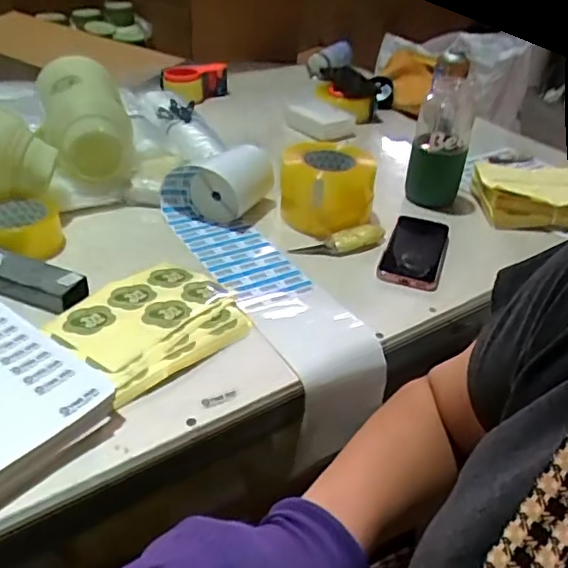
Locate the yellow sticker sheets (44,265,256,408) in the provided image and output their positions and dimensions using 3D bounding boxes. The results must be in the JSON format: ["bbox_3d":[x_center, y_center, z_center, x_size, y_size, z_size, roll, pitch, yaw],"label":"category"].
[{"bbox_3d":[-0.149,0.037,0.655,0.174,0.020,0.195,30,42,32],"label":"yellow sticker sheets"}]

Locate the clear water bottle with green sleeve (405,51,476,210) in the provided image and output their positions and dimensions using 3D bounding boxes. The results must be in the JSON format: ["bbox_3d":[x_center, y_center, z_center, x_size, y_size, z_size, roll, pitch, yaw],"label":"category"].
[{"bbox_3d":[0.246,-0.227,0.898,0.091,0.203,0.071,-1,35,-7],"label":"clear water bottle with green sleeve"}]

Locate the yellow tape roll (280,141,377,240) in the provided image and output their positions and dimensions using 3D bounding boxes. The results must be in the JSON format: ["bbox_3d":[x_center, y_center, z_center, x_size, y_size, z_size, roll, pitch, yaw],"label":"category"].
[{"bbox_3d":[0.064,-0.144,0.860,0.136,0.101,0.136,3,35,-2],"label":"yellow tape roll"}]

